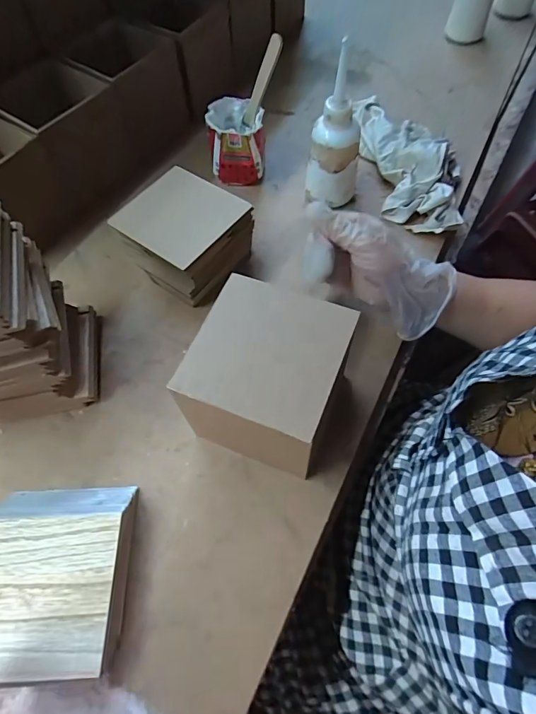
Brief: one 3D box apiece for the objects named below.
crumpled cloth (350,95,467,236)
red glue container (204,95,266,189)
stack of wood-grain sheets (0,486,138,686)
[{"bbox_3d":[0.171,-0.260,0.526,0.115,0.047,0.246,-6,61,-4],"label":"crumpled cloth"},{"bbox_3d":[-0.040,-0.274,0.532,0.069,0.083,0.072,-3,61,-2],"label":"red glue container"},{"bbox_3d":[-0.167,0.166,0.315,0.109,0.032,0.129,-2,61,-2],"label":"stack of wood-grain sheets"}]

